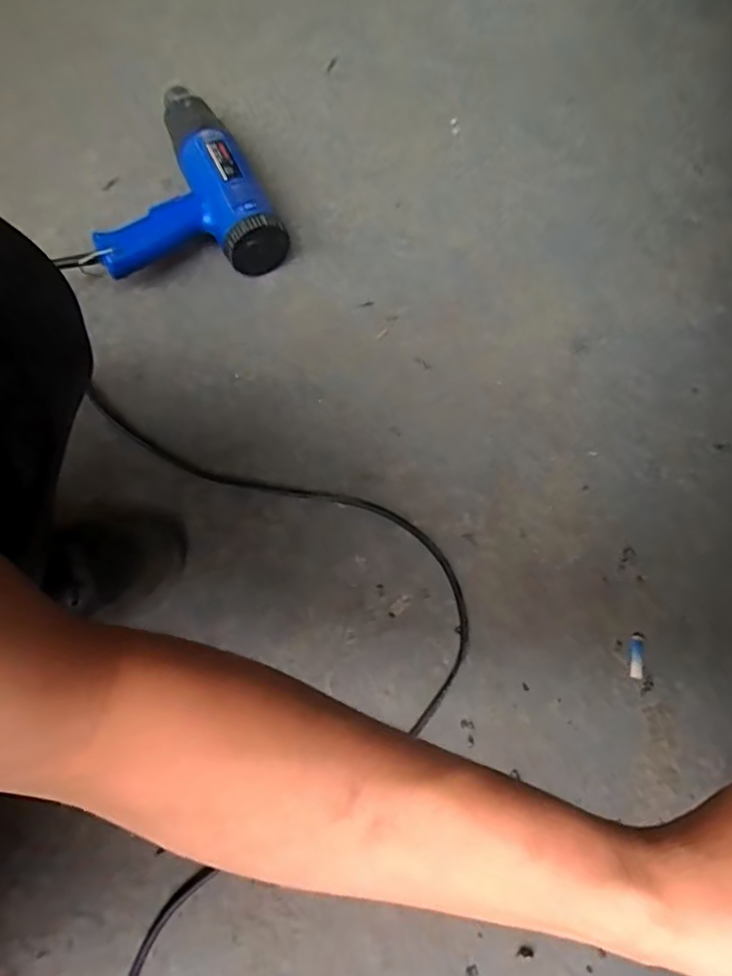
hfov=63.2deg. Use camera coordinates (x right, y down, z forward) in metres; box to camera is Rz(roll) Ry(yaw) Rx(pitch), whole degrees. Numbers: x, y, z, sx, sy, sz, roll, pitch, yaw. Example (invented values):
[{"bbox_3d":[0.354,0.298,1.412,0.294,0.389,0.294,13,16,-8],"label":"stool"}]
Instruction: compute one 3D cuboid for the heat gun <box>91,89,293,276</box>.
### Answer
[{"bbox_3d":[-0.221,-0.322,0.643,0.174,0.081,0.238,-29,75,-10],"label":"heat gun"}]

